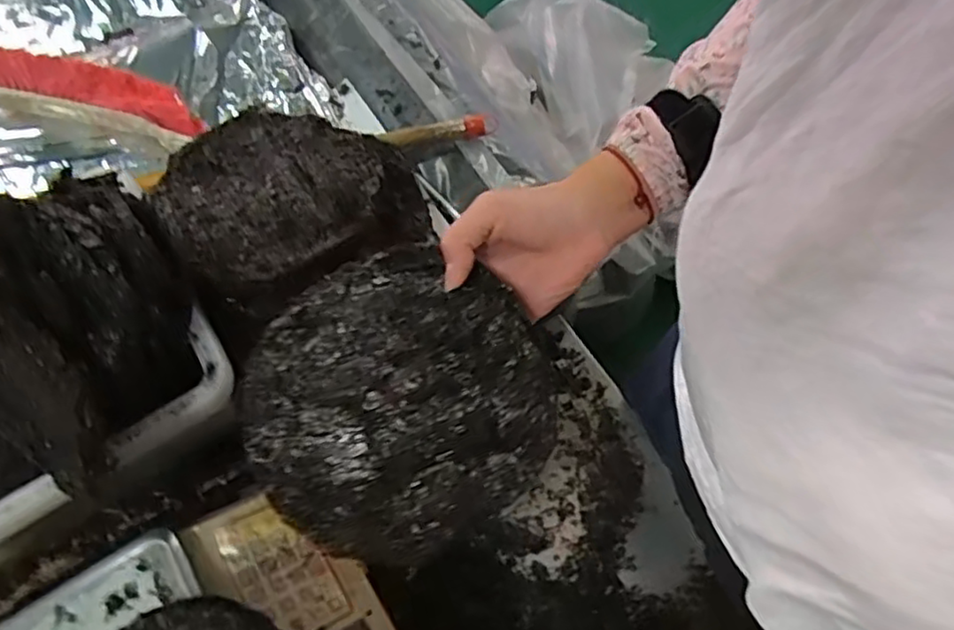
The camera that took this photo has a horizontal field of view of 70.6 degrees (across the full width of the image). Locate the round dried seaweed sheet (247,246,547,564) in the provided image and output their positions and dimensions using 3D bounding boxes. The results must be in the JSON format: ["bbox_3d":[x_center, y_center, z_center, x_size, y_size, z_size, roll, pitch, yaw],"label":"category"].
[{"bbox_3d":[-0.053,0.059,0.443,0.196,0.017,0.185,0,92,7],"label":"round dried seaweed sheet"}]

